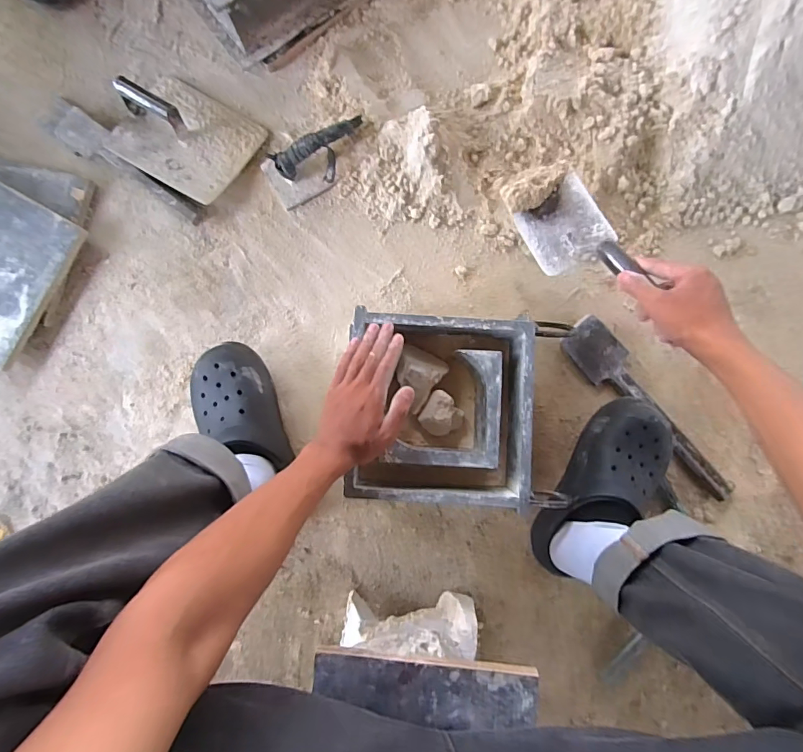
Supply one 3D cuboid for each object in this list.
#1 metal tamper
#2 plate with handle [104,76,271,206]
[{"bbox_3d":[0.381,0.053,0.690,0.074,0.022,0.338,-41,86,-2],"label":"metal tamper"},{"bbox_3d":[-0.350,-0.388,0.713,0.212,0.058,0.167,31,86,3],"label":"plate with handle"}]

